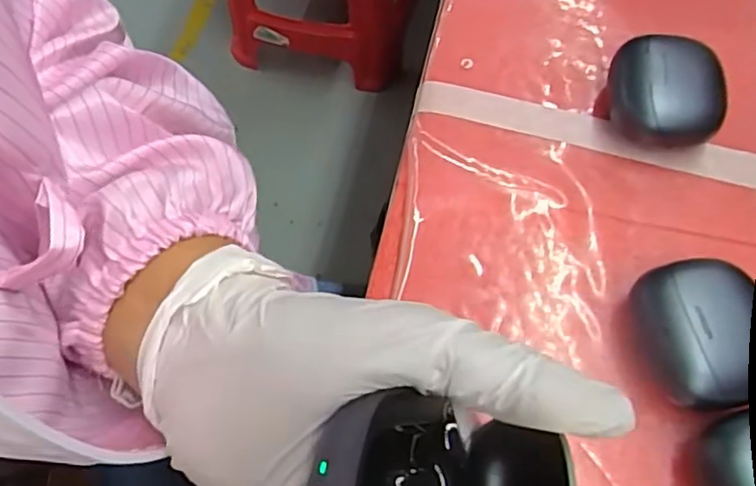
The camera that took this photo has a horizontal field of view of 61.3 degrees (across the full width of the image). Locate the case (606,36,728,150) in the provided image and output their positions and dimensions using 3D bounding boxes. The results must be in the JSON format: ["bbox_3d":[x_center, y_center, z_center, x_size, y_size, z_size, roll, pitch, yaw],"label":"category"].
[{"bbox_3d":[0.135,-0.070,0.301,0.049,0.028,0.045,12,65,8],"label":"case"}]

